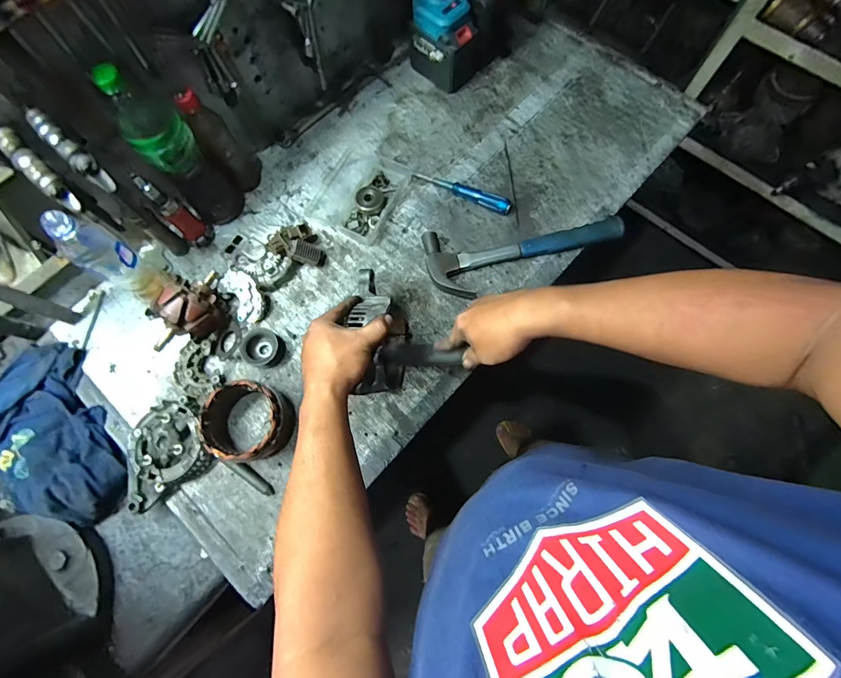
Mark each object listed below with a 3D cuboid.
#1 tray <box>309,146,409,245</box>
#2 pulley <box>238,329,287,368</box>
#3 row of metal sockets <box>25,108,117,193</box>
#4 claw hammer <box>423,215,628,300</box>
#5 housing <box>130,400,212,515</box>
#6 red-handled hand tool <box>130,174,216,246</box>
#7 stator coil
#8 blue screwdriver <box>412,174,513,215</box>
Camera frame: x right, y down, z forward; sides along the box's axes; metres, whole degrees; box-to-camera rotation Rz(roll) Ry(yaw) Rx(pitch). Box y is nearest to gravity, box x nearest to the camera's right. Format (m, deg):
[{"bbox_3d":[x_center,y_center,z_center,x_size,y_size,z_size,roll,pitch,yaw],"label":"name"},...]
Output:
[{"bbox_3d":[-0.111,-0.270,0.704,0.143,0.032,0.162,26,76,9],"label":"tray"},{"bbox_3d":[-0.253,0.015,0.630,0.060,0.029,0.058,-1,74,2],"label":"pulley"},{"bbox_3d":[-0.409,-0.222,0.452,0.120,0.032,0.022,44,80,-3],"label":"row of metal sockets"},{"bbox_3d":[0.175,-0.137,0.654,0.327,0.038,0.118,-6,74,1],"label":"claw hammer"},{"bbox_3d":[-0.390,0.170,0.587,0.138,0.046,0.116,-35,75,-8],"label":"housing"},{"bbox_3d":[-0.397,-0.203,0.632,0.041,0.155,0.047,38,79,12],"label":"red-handled hand tool"},{"bbox_3d":[-0.254,0.120,0.579,0.115,0.074,0.123,-1,74,2],"label":"stator coil"},{"bbox_3d":[0.077,-0.269,0.698,0.182,0.024,0.028,27,77,10],"label":"blue screwdriver"}]

